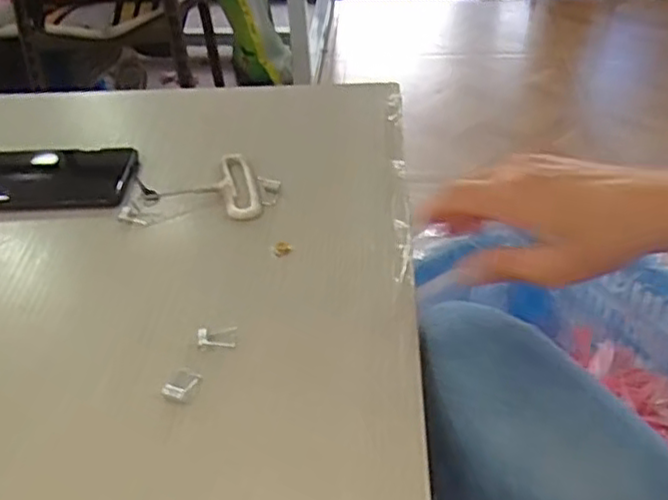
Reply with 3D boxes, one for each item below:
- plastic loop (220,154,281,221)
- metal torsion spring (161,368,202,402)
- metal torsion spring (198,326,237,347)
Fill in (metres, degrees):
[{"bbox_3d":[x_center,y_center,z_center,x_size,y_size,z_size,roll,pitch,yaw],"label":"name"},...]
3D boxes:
[{"bbox_3d":[-0.066,-0.053,0.549,0.043,0.007,0.085,-13,41,-12],"label":"plastic loop"},{"bbox_3d":[-0.086,0.075,0.402,0.017,0.004,0.020,14,43,19],"label":"metal torsion spring"},{"bbox_3d":[-0.071,0.052,0.431,0.023,0.004,0.016,-5,40,-2],"label":"metal torsion spring"}]

